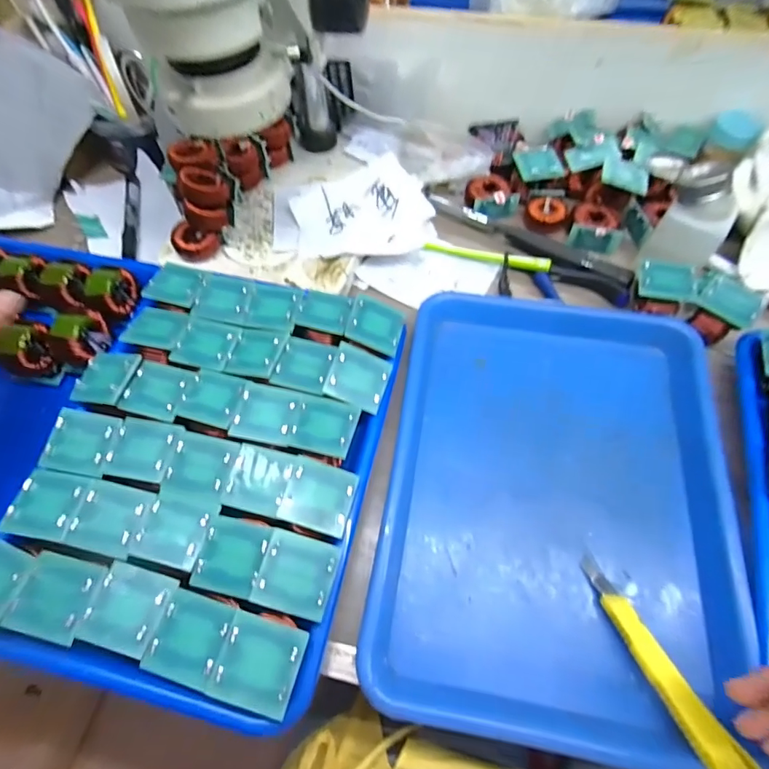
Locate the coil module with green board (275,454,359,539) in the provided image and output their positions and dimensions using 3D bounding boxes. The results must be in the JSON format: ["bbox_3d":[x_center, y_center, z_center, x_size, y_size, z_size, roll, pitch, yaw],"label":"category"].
[{"bbox_3d":[-0.045,0.076,0.305,0.045,0.013,0.045,15,64,4],"label":"coil module with green board"}]

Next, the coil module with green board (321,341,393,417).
[{"bbox_3d":[-0.020,-0.006,0.353,0.046,0.006,0.047,22,68,-10],"label":"coil module with green board"}]

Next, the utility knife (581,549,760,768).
[{"bbox_3d":[0.171,0.174,0.279,0.021,0.011,0.138,-18,47,-11],"label":"utility knife"}]

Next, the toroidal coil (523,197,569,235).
[{"bbox_3d":[0.179,-0.187,0.493,0.044,0.024,0.037,13,63,8],"label":"toroidal coil"}]

